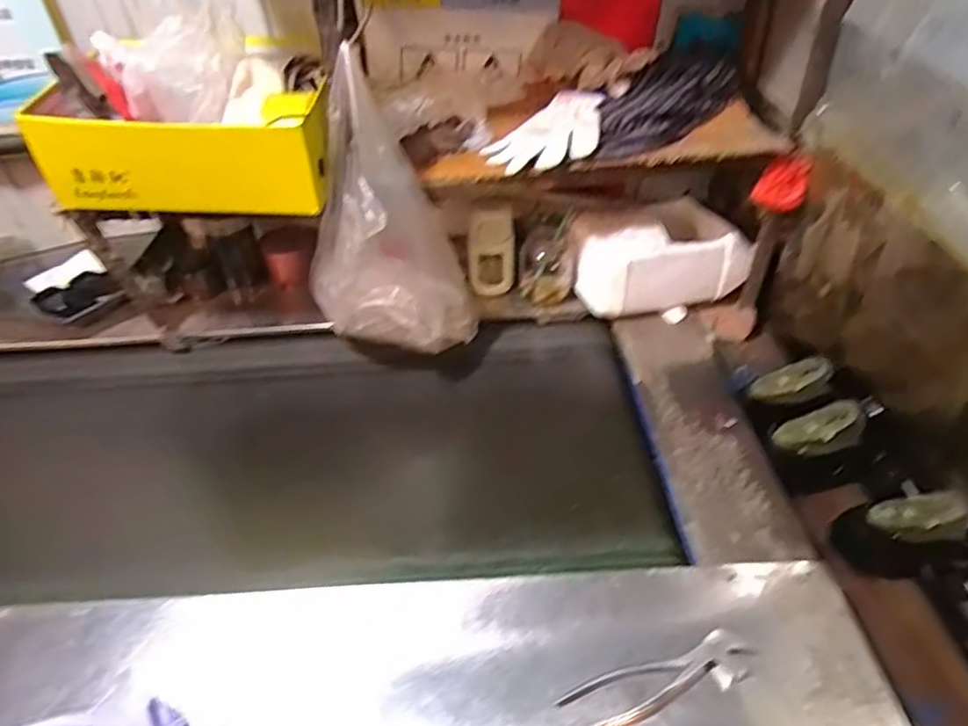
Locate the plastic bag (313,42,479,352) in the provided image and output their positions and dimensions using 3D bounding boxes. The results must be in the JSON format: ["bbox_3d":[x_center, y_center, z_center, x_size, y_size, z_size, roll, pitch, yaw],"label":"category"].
[{"bbox_3d":[-0.135,-0.177,0.852,0.158,0.358,0.191,-29,49,-25],"label":"plastic bag"}]

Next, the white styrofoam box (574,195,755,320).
[{"bbox_3d":[0.285,-0.163,1.019,0.261,0.165,0.087,-12,43,-10],"label":"white styrofoam box"}]

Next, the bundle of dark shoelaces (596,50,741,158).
[{"bbox_3d":[0.241,-0.366,0.901,0.275,0.082,0.109,-32,50,-28],"label":"bundle of dark shoelaces"}]

